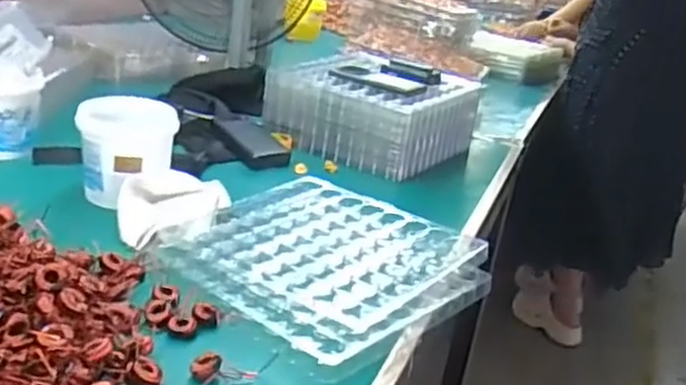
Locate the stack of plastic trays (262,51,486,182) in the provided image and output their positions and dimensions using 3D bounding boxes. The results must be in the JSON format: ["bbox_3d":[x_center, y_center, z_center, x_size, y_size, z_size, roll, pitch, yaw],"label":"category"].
[{"bbox_3d":[0.057,-0.155,1.337,0.287,0.140,0.305,21,25,28],"label":"stack of plastic trays"}]

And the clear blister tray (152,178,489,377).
[{"bbox_3d":[-0.021,0.075,0.862,0.313,0.027,0.333,23,26,33],"label":"clear blister tray"}]

